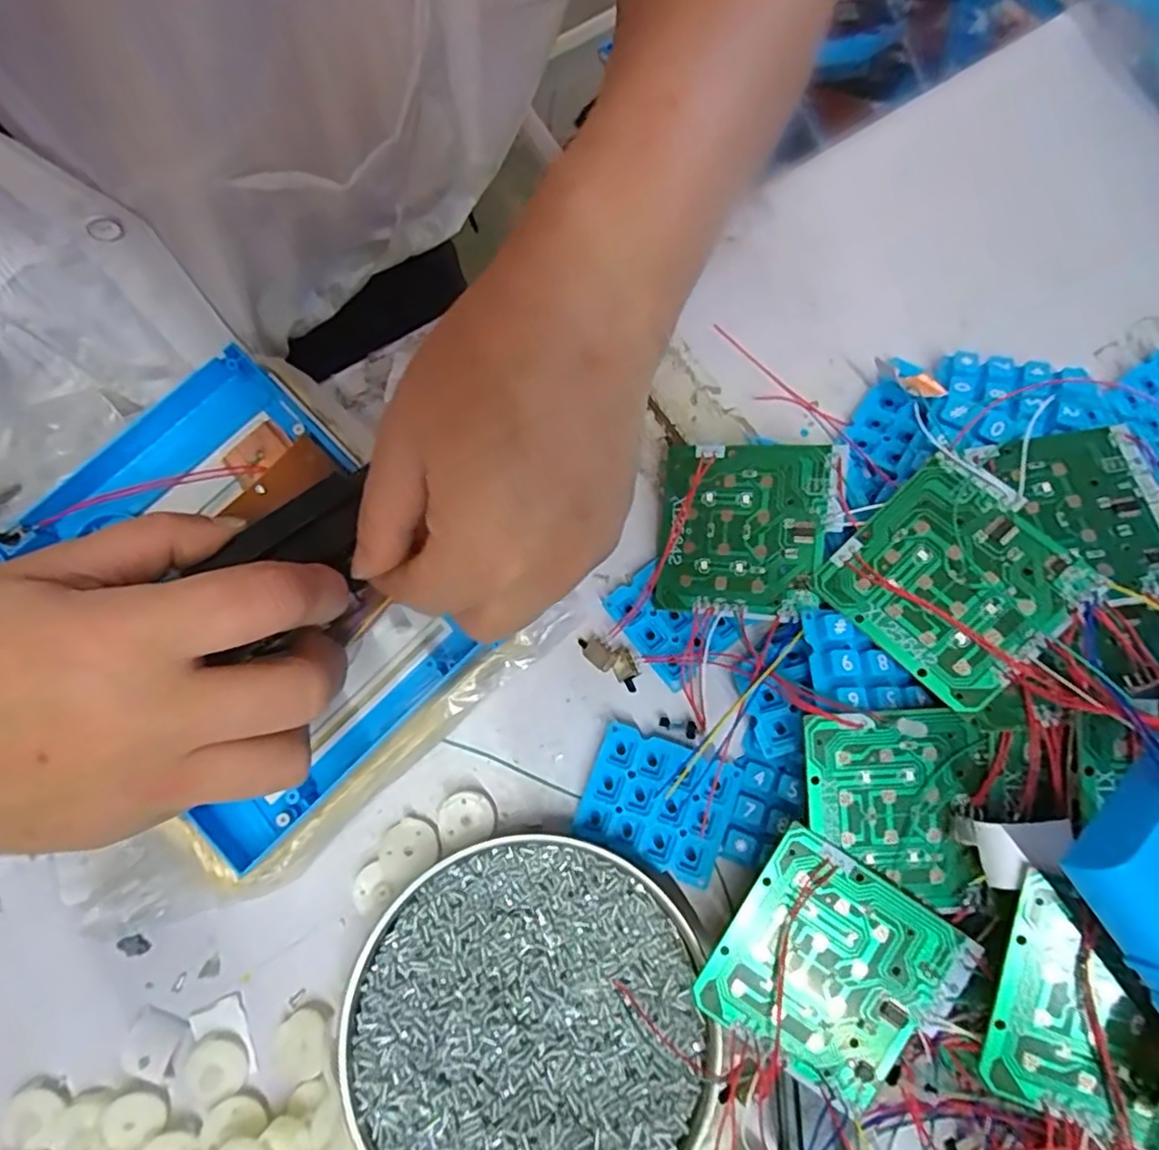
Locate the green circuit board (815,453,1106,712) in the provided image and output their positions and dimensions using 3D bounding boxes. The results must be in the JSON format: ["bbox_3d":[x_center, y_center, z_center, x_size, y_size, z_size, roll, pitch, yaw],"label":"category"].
[{"bbox_3d":[0.136,0.001,0.237,0.071,0.004,0.070,-46,68,3],"label":"green circuit board"}]

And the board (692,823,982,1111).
[{"bbox_3d":[0.087,0.138,0.224,0.070,0.004,0.071,33,87,9],"label":"board"}]

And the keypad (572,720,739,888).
[{"bbox_3d":[0.032,0.094,0.269,0.059,0.005,0.049,20,78,4],"label":"keypad"}]

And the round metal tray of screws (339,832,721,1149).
[{"bbox_3d":[-0.018,0.172,0.245,0.130,0.018,0.132,0,78,0],"label":"round metal tray of screws"}]

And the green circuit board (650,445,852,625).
[{"bbox_3d":[0.069,-0.019,0.271,0.072,0.004,0.070,3,88,23],"label":"green circuit board"}]

